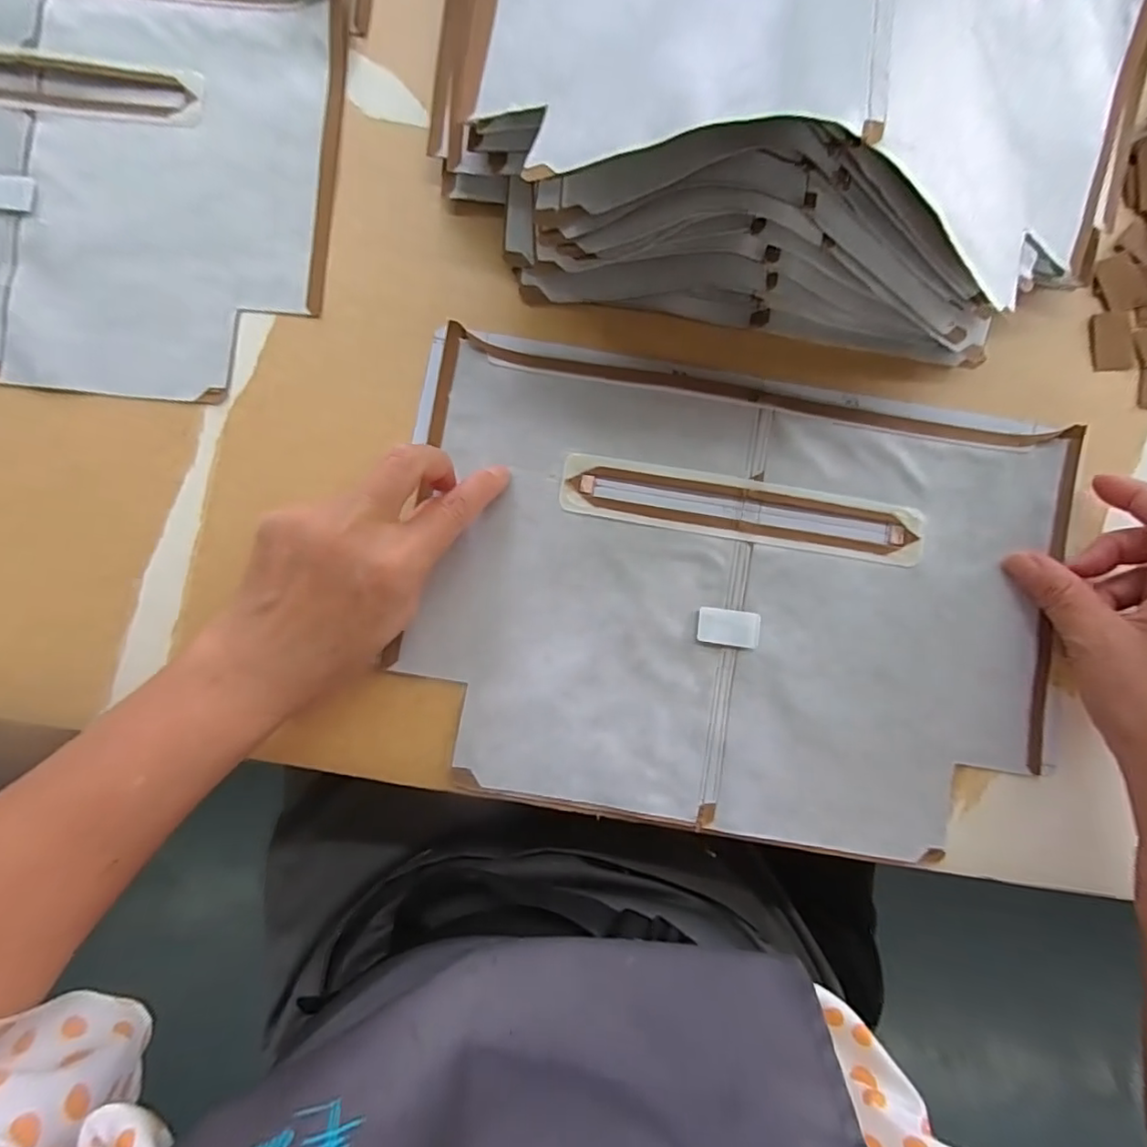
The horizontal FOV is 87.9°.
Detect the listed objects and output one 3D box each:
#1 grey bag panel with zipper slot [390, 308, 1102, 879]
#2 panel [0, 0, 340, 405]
[{"bbox_3d":[0.084,0.014,0.324,0.343,0.010,0.240,10,88,0],"label":"grey bag panel with zipper slot"},{"bbox_3d":[-0.313,-0.221,0.332,0.342,0.012,0.230,5,88,0],"label":"panel"}]

